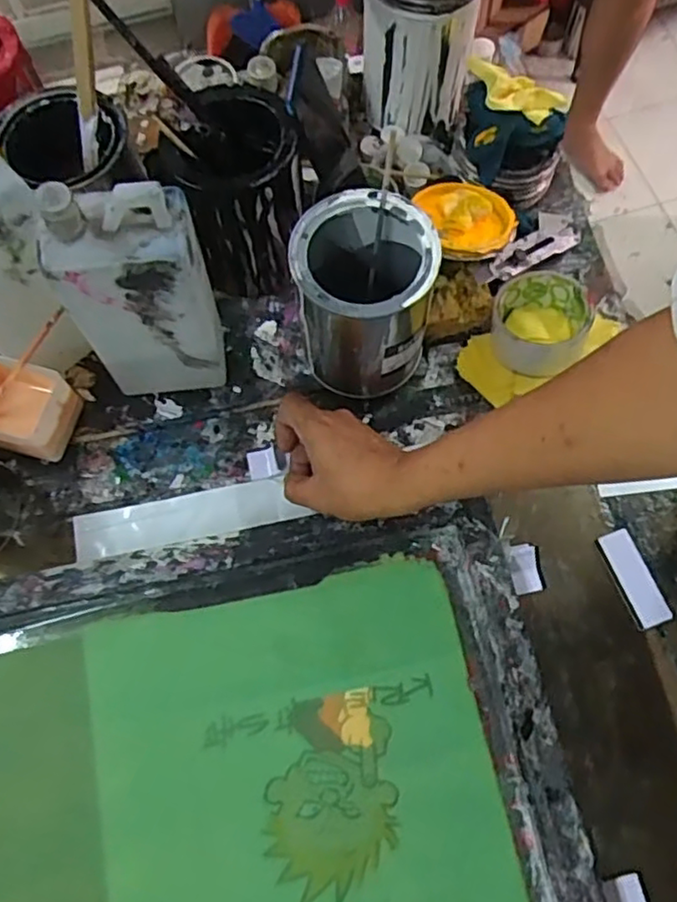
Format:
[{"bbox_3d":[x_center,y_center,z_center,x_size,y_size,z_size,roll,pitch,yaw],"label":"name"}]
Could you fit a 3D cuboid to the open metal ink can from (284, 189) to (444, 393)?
[{"bbox_3d":[0.021,-0.124,0.541,0.105,0.139,0.106,-1,71,2],"label":"open metal ink can"}]

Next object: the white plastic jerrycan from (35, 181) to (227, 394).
[{"bbox_3d":[-0.144,-0.115,0.502,0.101,0.223,0.061,-5,70,0],"label":"white plastic jerrycan"}]

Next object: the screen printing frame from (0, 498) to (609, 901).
[{"bbox_3d":[-0.076,0.268,0.478,0.478,0.042,0.382,-12,71,-2],"label":"screen printing frame"}]

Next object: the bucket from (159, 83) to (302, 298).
[{"bbox_3d":[-0.079,-0.225,0.573,0.093,0.140,0.112,3,71,3],"label":"bucket"}]

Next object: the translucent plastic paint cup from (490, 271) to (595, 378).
[{"bbox_3d":[0.182,-0.116,0.594,0.080,0.048,0.085,-1,71,2],"label":"translucent plastic paint cup"}]

